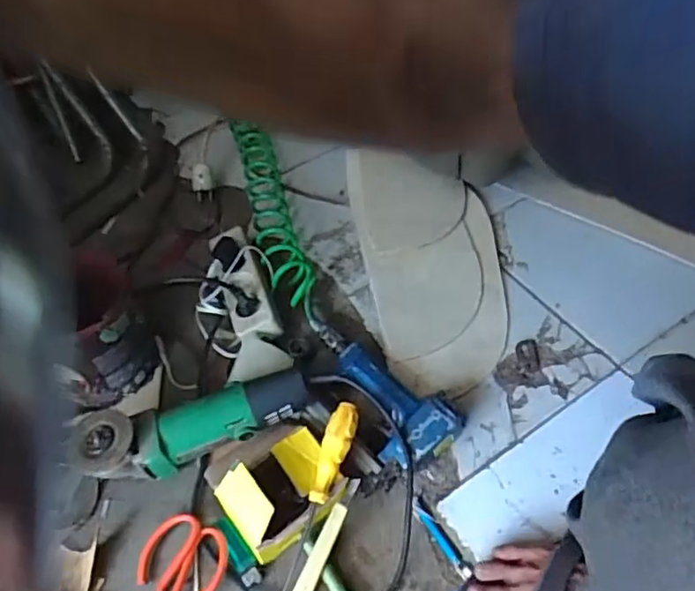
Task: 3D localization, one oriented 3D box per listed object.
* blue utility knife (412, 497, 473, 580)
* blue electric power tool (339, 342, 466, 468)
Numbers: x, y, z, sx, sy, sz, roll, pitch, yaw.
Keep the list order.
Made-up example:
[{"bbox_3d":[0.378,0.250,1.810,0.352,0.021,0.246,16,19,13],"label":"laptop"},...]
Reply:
[{"bbox_3d":[0.098,0.259,0.640,0.016,0.008,0.099,-29,55,-18],"label":"blue utility knife"},{"bbox_3d":[0.051,0.122,0.716,0.096,0.049,0.176,-28,55,-17],"label":"blue electric power tool"}]

